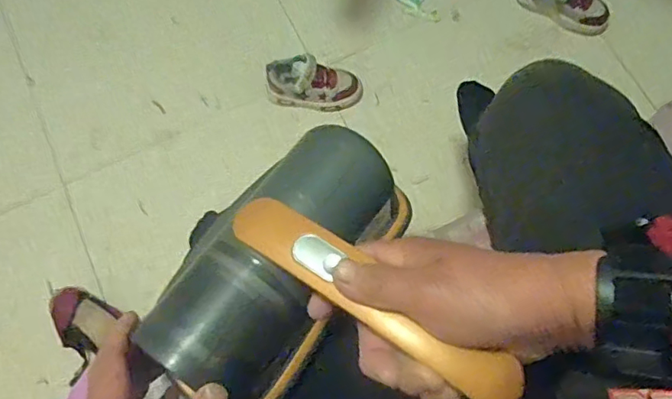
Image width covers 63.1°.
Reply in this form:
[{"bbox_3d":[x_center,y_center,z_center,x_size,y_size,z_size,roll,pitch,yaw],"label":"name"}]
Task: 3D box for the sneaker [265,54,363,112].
[{"bbox_3d":[-0.049,-0.238,1.159,0.199,0.089,0.075,11,73,5],"label":"sneaker"}]

